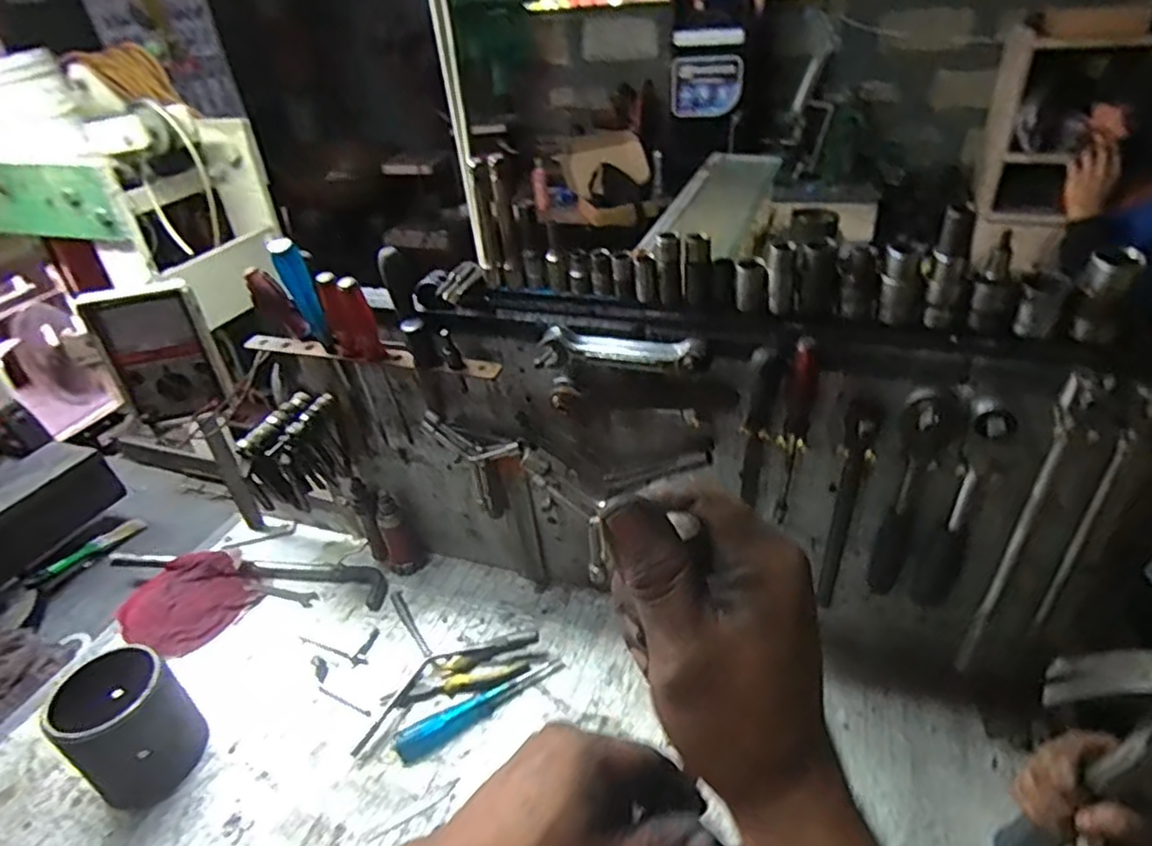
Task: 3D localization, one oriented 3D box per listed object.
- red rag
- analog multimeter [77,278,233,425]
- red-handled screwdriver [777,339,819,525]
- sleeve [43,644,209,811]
[{"bbox_3d":[-0.538,0.246,0.941,0.165,0.029,0.148,22,43,34],"label":"red rag"},{"bbox_3d":[-0.502,-0.084,0.832,0.109,0.173,0.041,-21,37,-22],"label":"analog multimeter"},{"bbox_3d":[0.206,0.015,0.640,0.023,0.208,0.029,8,36,18],"label":"red-handled screwdriver"},{"bbox_3d":[-0.470,0.320,0.724,0.125,0.126,0.103,23,44,35],"label":"sleeve"}]

